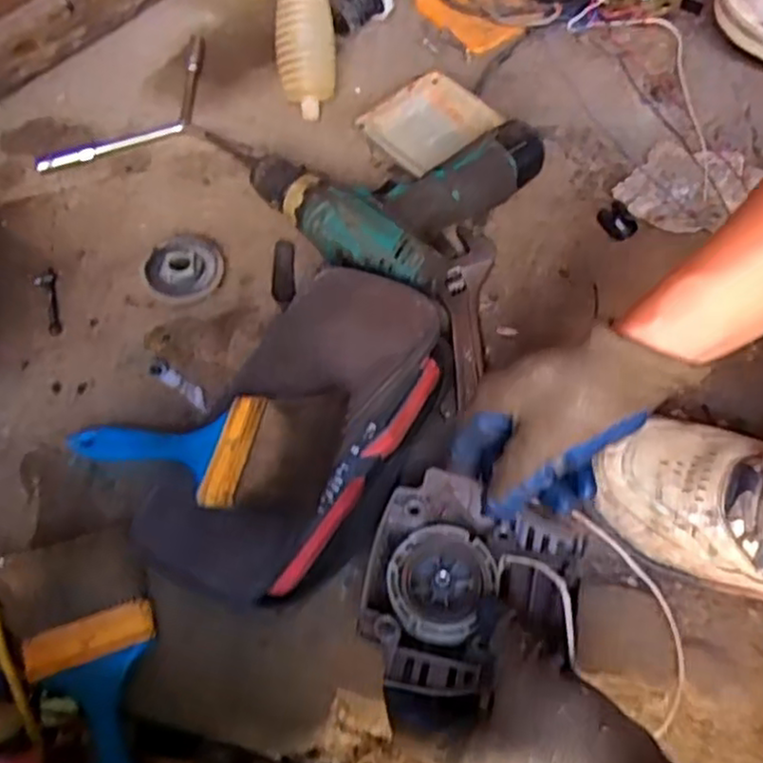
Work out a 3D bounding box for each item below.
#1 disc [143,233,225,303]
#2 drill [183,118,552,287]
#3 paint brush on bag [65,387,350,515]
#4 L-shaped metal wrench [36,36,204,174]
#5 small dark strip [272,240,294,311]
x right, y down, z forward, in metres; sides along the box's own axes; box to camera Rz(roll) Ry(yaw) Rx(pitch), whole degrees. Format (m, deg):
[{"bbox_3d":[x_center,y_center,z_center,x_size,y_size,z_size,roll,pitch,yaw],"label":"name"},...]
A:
[{"bbox_3d":[-0.155,-0.088,0.554,0.059,0.024,0.053,-14,63,-10],"label":"disc"},{"bbox_3d":[-0.022,-0.184,0.592,0.252,0.061,0.184,33,66,15],"label":"drill"},{"bbox_3d":[-0.119,0.041,0.447,0.189,0.022,0.079,0,59,22],"label":"paint brush on bag"},{"bbox_3d":[-0.213,-0.246,0.644,0.075,0.009,0.213,32,65,15],"label":"L-shaped metal wrench"},{"bbox_3d":[-0.078,-0.085,0.558,0.017,0.016,0.069,-3,62,-4],"label":"small dark strip"}]

